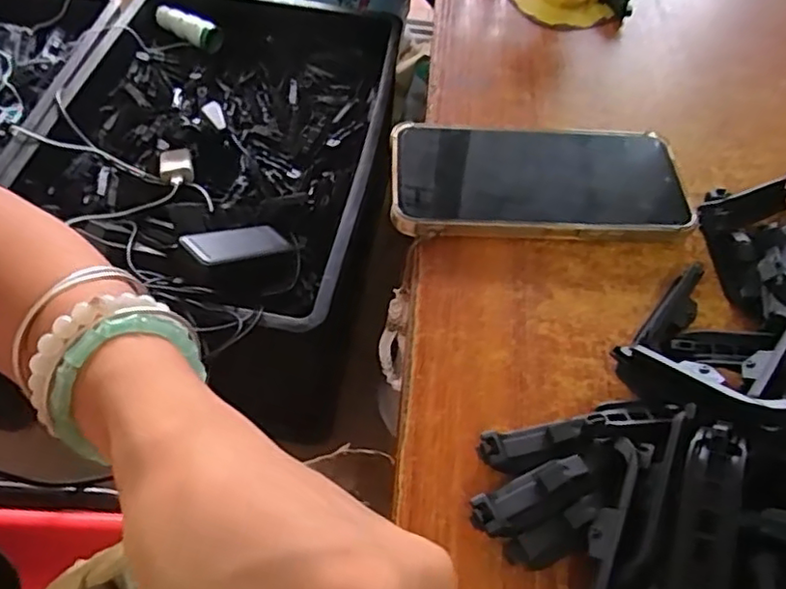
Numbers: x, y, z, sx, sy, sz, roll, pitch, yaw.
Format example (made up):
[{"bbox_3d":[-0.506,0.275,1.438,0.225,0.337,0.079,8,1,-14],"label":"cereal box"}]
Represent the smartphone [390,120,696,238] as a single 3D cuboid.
[{"bbox_3d":[0.084,-0.067,0.366,0.166,0.017,0.084,3,54,-3],"label":"smartphone"}]

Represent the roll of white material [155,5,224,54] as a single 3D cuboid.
[{"bbox_3d":[-0.318,-0.414,0.981,0.116,0.032,0.037,30,58,16],"label":"roll of white material"}]

